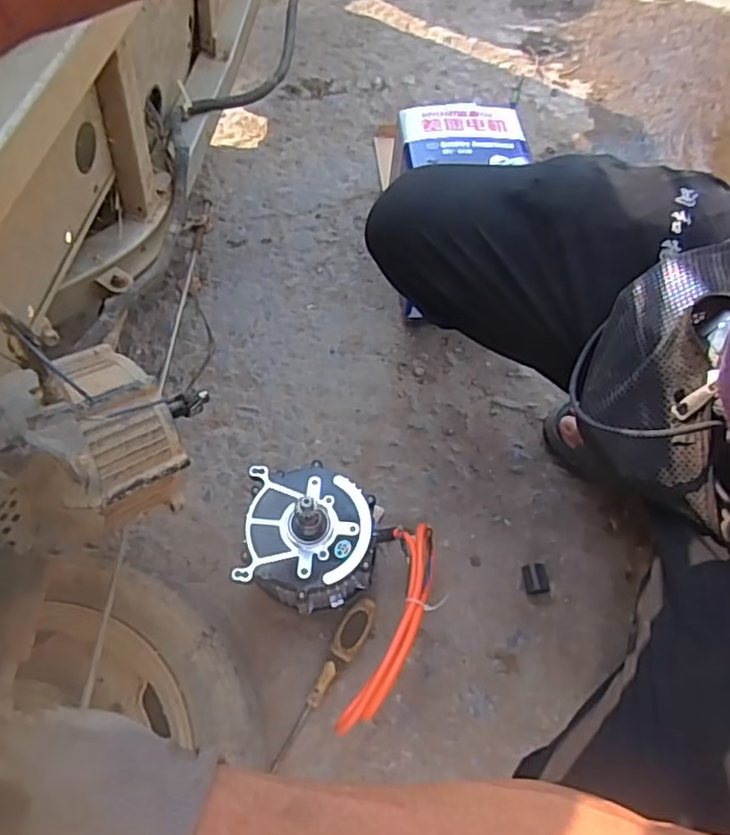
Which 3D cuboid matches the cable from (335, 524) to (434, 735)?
[{"bbox_3d":[0.028,0.198,0.614,0.048,0.027,0.203,15,62,7],"label":"cable"}]

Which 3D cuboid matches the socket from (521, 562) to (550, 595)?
[{"bbox_3d":[0.189,0.180,0.711,0.026,0.024,0.031,-9,62,-5],"label":"socket"}]

